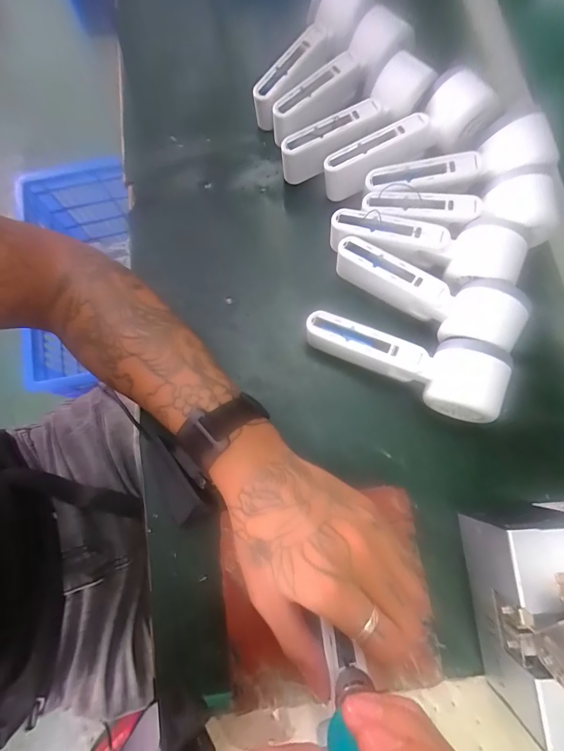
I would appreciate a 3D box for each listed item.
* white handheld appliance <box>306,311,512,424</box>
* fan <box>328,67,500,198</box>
[{"bbox_3d":[0.101,-0.015,0.316,0.161,0.060,0.054,23,78,6],"label":"white handheld appliance"},{"bbox_3d":[0.113,-0.221,0.350,0.158,0.054,0.051,-26,78,-5],"label":"fan"}]

